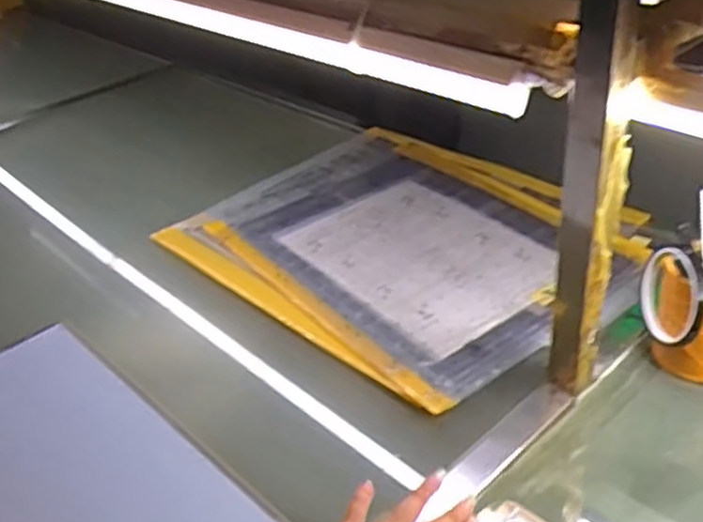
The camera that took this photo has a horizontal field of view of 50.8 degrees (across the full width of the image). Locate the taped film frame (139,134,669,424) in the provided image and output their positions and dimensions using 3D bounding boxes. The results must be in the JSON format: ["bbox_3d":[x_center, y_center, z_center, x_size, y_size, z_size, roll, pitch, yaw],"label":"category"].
[{"bbox_3d":[0.062,-0.039,0.903,0.499,0.020,0.412,25,45,37],"label":"taped film frame"}]

